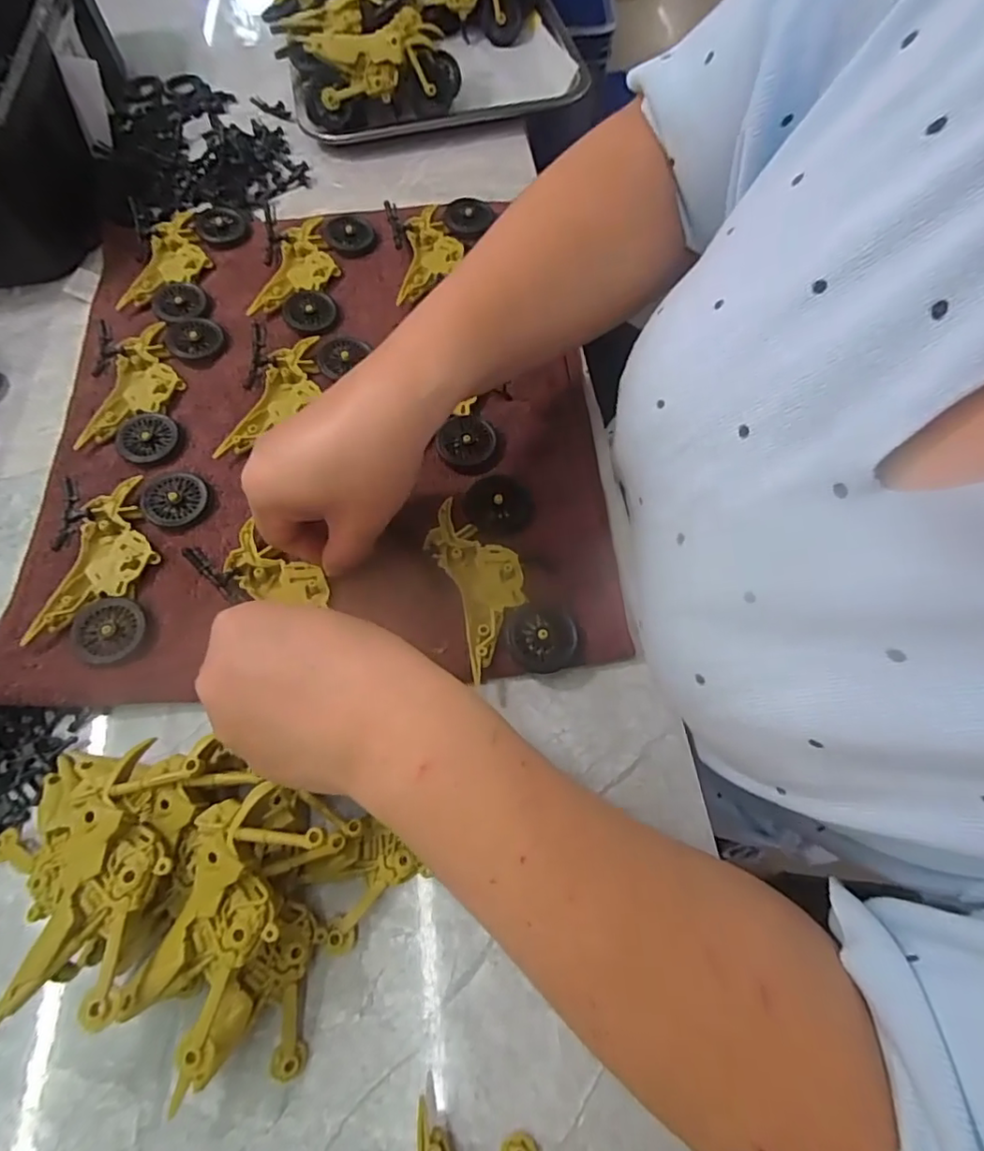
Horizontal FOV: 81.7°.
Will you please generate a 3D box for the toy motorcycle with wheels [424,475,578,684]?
[{"bbox_3d":[0.003,-0.002,0.314,0.060,0.012,0.115,-14,66,-4],"label":"toy motorcycle with wheels"}]

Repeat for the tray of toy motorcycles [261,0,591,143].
[{"bbox_3d":[-0.072,-0.535,0.538,0.257,0.067,0.306,-15,66,-5],"label":"tray of toy motorcycles"}]

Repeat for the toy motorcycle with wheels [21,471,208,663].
[{"bbox_3d":[-0.209,-0.008,0.322,0.073,0.017,0.112,-3,65,1],"label":"toy motorcycle with wheels"}]

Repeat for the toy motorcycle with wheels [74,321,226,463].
[{"bbox_3d":[-0.232,-0.127,0.378,0.074,0.016,0.113,7,66,5],"label":"toy motorcycle with wheels"}]

